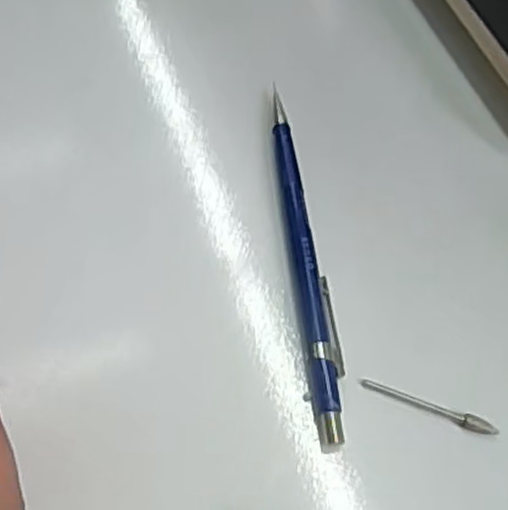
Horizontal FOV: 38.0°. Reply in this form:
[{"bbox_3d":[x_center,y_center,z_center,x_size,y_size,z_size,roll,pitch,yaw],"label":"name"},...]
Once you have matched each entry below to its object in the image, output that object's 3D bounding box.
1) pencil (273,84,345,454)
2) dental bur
[{"bbox_3d":[0.019,0.003,0.261,0.013,0.014,0.130,-3,64,-5],"label":"pencil"},{"bbox_3d":[0.057,0.050,0.242,0.045,0.004,0.005,19,64,6],"label":"dental bur"}]

